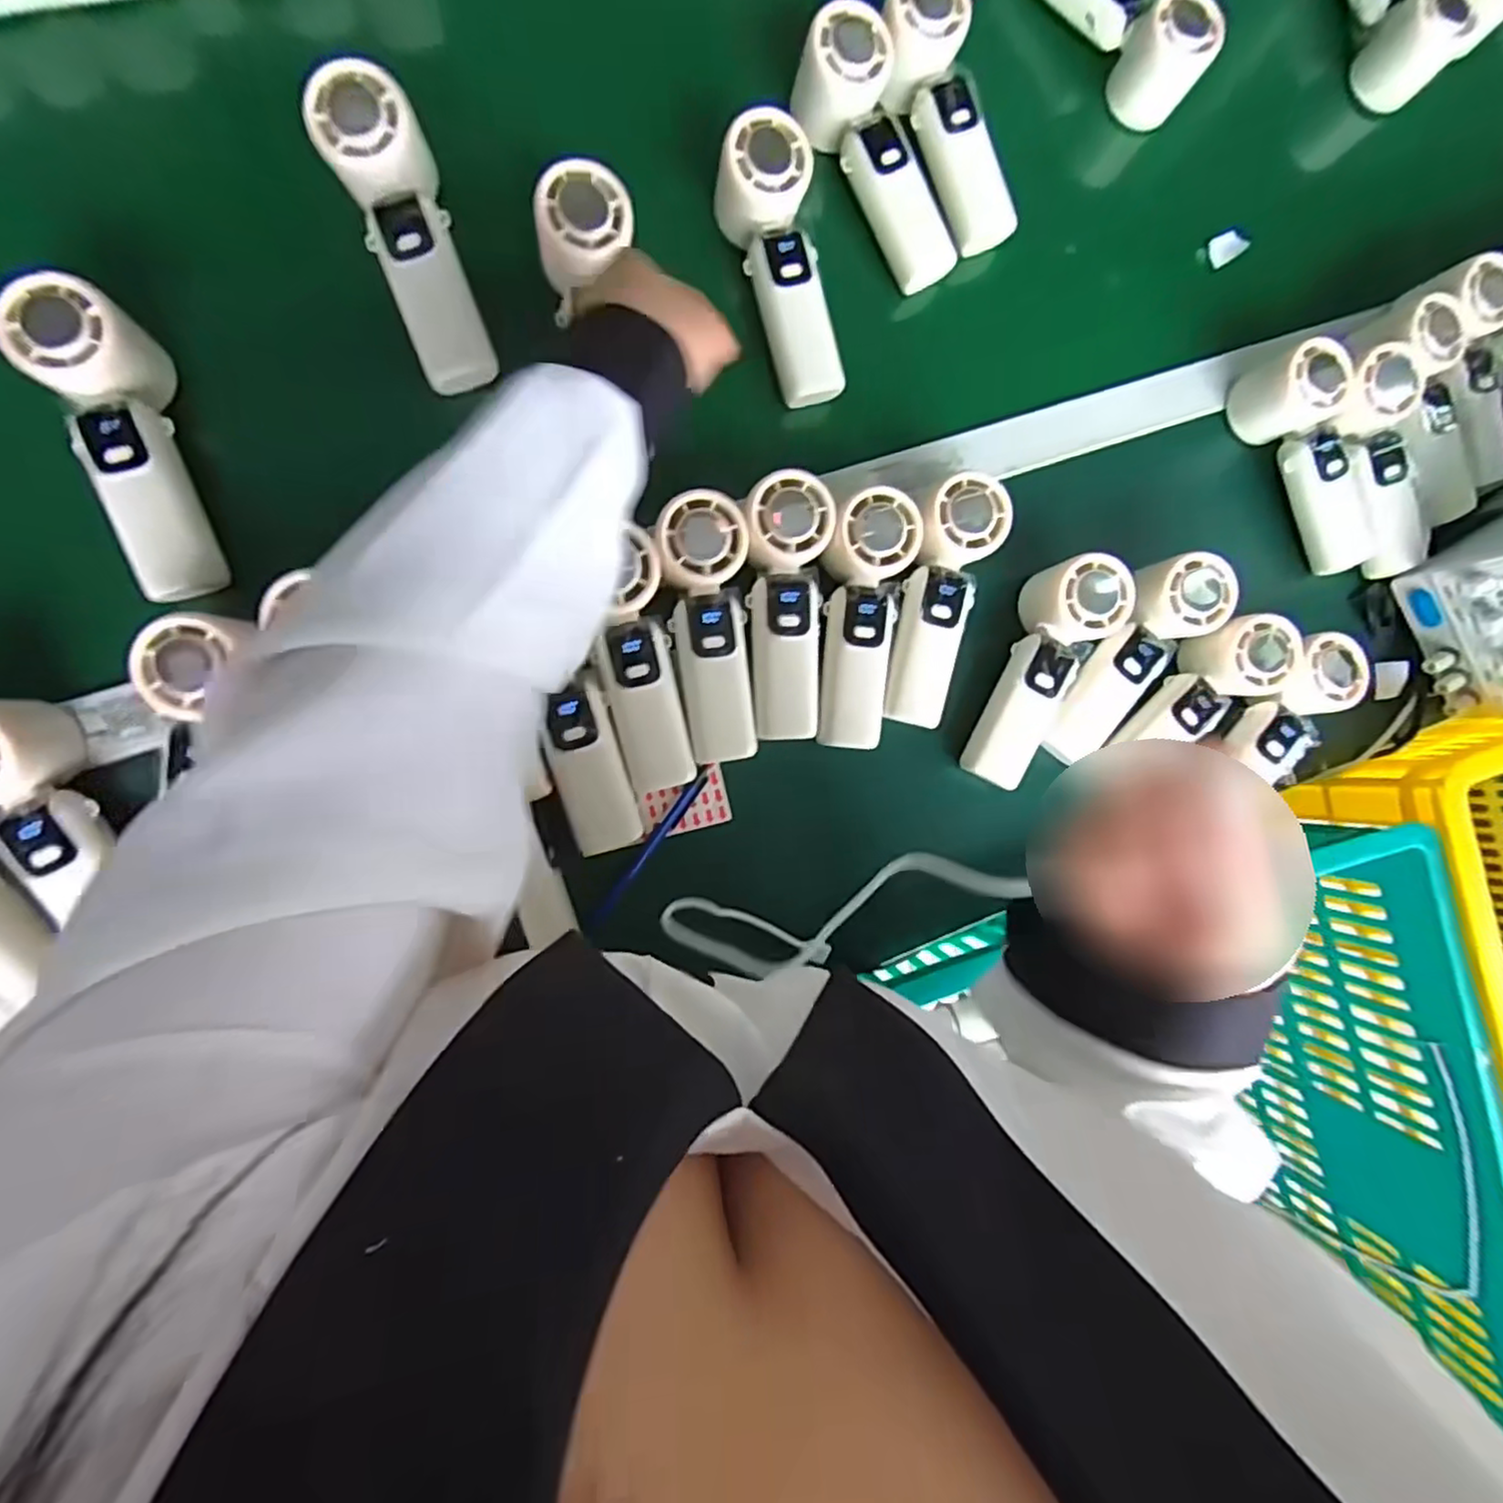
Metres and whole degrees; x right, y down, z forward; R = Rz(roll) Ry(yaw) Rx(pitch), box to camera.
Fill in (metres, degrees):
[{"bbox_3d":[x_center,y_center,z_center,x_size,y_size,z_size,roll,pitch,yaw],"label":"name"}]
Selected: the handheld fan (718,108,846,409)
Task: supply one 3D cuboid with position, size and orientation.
[{"bbox_3d":[0.019,-0.319,0.460,0.059,0.070,0.165,-16,92,-10],"label":"handheld fan"}]

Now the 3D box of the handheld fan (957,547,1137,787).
[{"bbox_3d":[0.202,-0.053,0.475,0.057,0.060,0.162,22,85,-8],"label":"handheld fan"}]

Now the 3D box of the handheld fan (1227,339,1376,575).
[{"bbox_3d":[0.429,-0.220,0.516,0.051,0.060,0.164,-31,94,-9],"label":"handheld fan"}]

